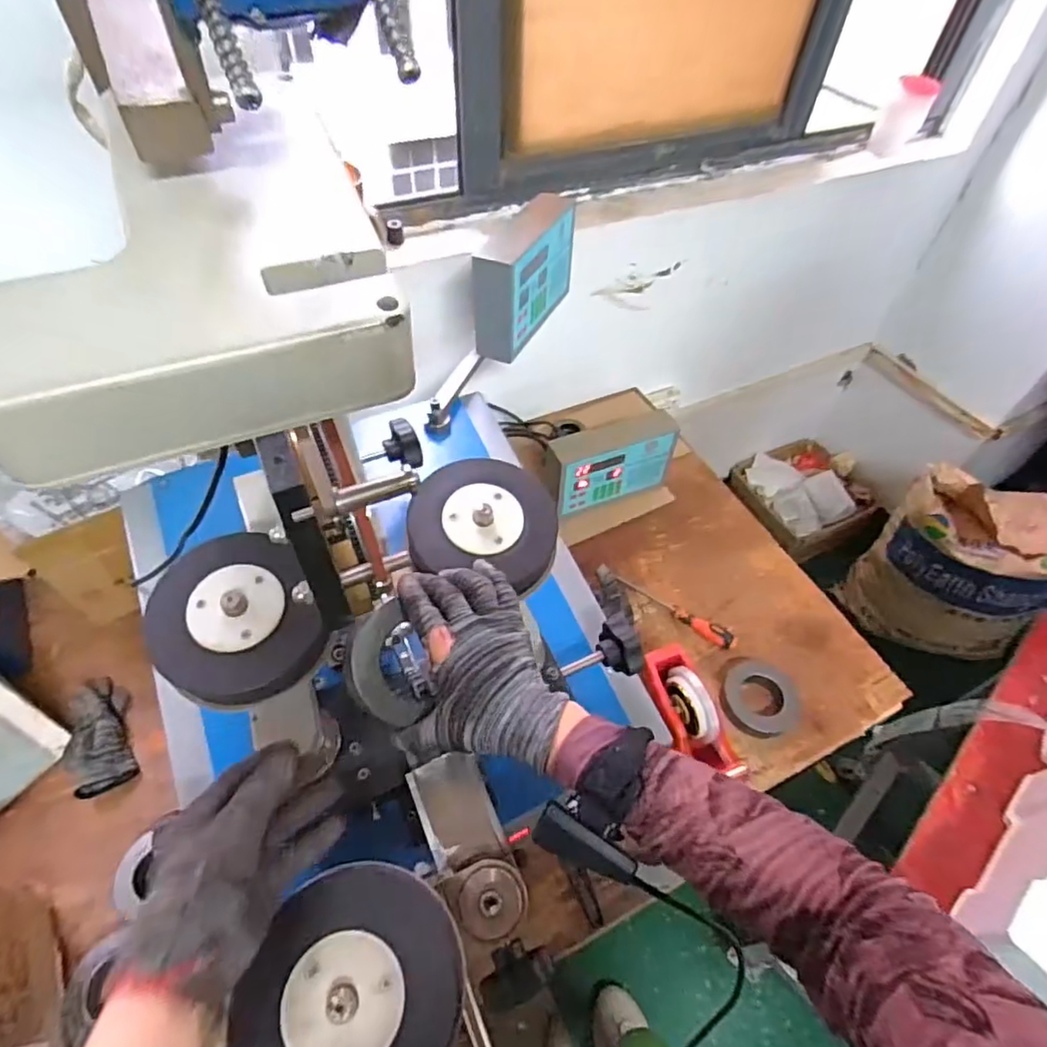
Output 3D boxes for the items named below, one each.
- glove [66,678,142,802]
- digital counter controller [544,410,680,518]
[{"bbox_3d":[-0.573,0.281,0.805,0.074,0.031,0.164,-20,56,-17],"label":"glove"},{"bbox_3d":[0.154,-0.105,1.059,0.236,0.168,0.065,-17,56,-16],"label":"digital counter controller"}]

